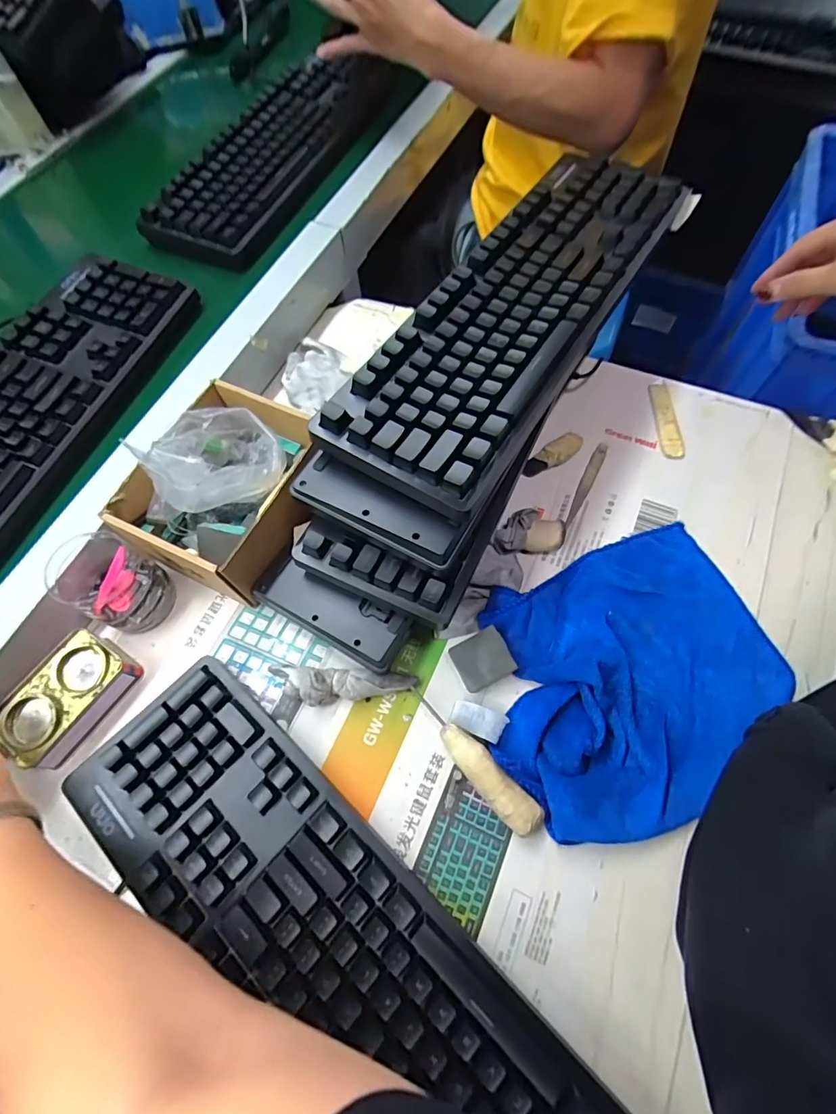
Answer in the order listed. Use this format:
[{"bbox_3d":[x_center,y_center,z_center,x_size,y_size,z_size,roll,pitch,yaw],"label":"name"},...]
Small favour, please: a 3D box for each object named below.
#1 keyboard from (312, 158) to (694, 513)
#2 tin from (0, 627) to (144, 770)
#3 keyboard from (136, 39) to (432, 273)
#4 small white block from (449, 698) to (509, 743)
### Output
[{"bbox_3d":[0.088,-0.217,0.401,0.125,0.027,0.415,30,70,14],"label":"keyboard"},{"bbox_3d":[-0.281,0.115,0.391,0.068,0.028,0.098,25,69,13],"label":"tin"},{"bbox_3d":[-0.160,-0.527,0.610,0.142,0.041,0.447,22,68,11],"label":"keyboard"},{"bbox_3d":[0.047,0.127,0.379,0.042,0.009,0.023,19,68,10],"label":"small white block"}]

